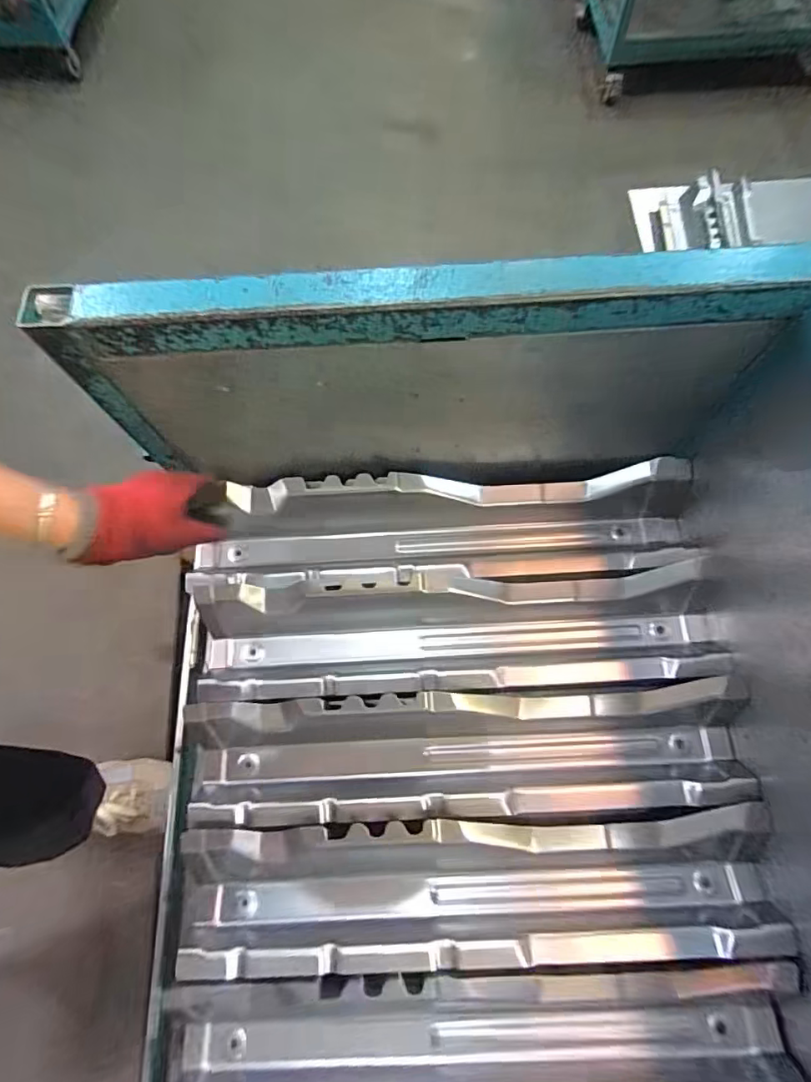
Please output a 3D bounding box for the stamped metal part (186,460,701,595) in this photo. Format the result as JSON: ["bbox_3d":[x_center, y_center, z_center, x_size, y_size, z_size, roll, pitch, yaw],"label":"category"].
[{"bbox_3d":[0.042,-0.003,0.638,0.588,0.087,0.142,-2,70,1],"label":"stamped metal part"}]

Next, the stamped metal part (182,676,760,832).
[{"bbox_3d":[0.069,0.233,0.566,0.577,0.071,0.135,-3,70,0],"label":"stamped metal part"}]

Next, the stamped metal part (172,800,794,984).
[{"bbox_3d":[0.067,0.361,0.541,0.590,0.079,0.138,-3,70,0],"label":"stamped metal part"}]

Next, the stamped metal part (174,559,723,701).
[{"bbox_3d":[0.055,0.095,0.604,0.586,0.077,0.158,-2,70,0],"label":"stamped metal part"}]

